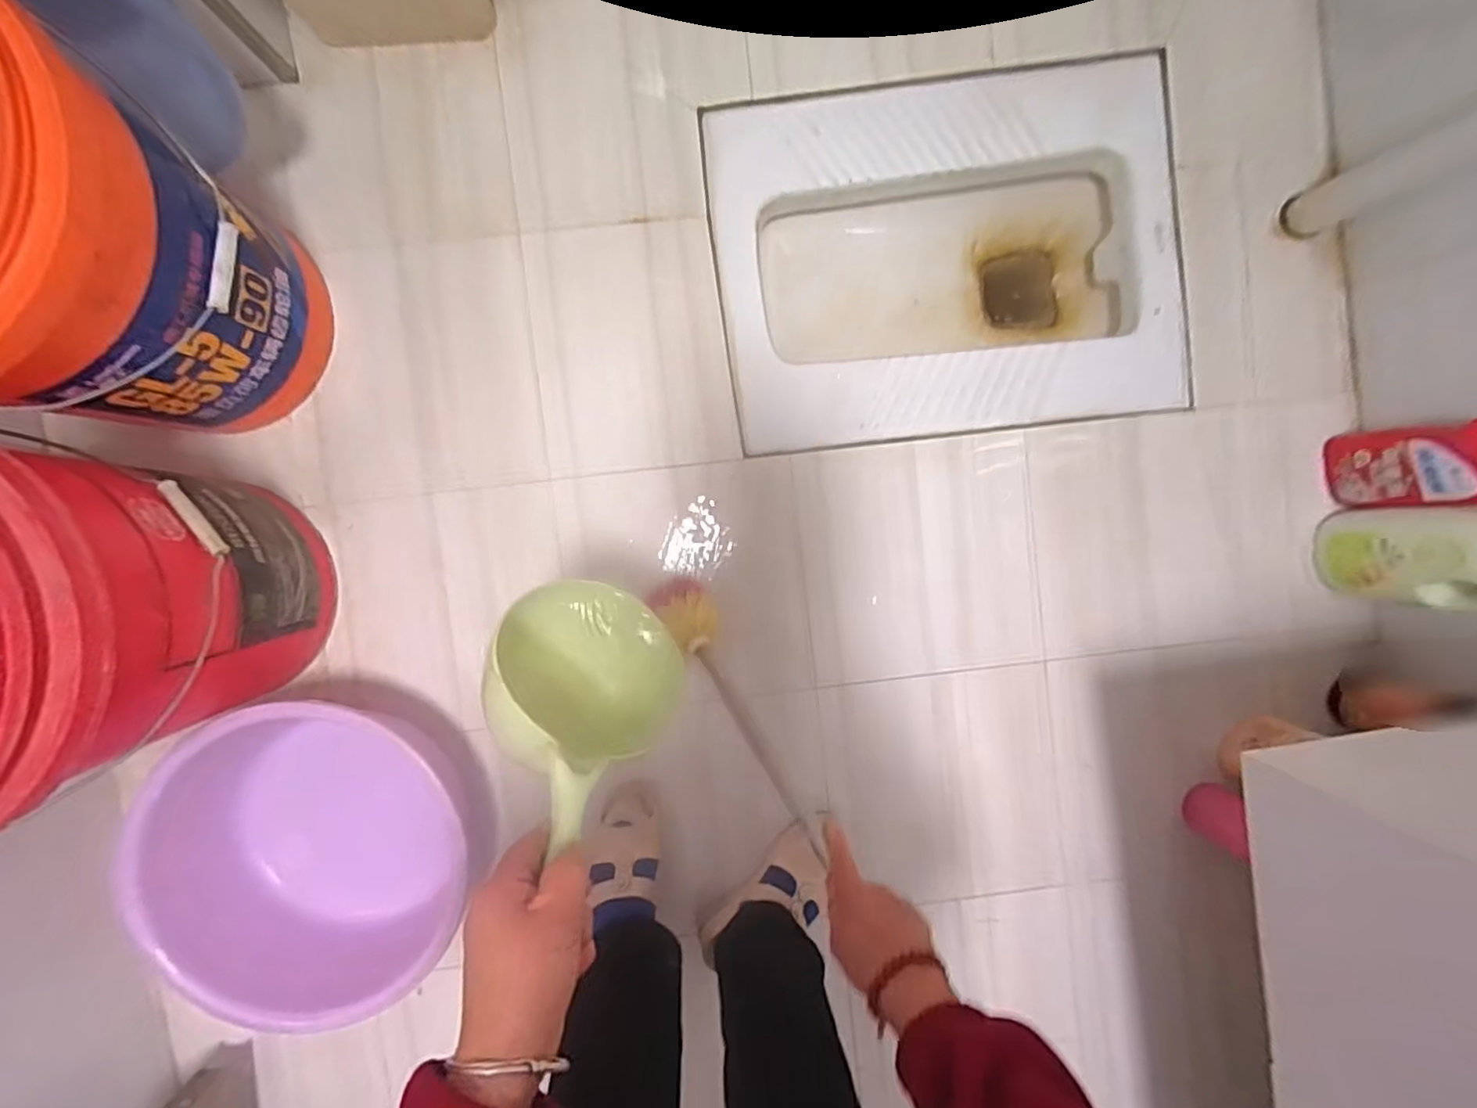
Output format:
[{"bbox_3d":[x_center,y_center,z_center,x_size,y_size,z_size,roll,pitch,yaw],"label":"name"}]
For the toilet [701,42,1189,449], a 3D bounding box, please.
[{"bbox_3d":[0.264,-0.373,0.849,0.582,0.172,0.435,-7,93,0],"label":"toilet"}]

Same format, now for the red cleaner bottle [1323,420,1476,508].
[{"bbox_3d":[0.775,-0.098,0.668,0.062,0.224,0.091,0,93,-1],"label":"red cleaner bottle"}]

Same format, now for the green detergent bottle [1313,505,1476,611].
[{"bbox_3d":[0.764,0.004,0.659,0.057,0.267,0.107,-4,93,0],"label":"green detergent bottle"}]

